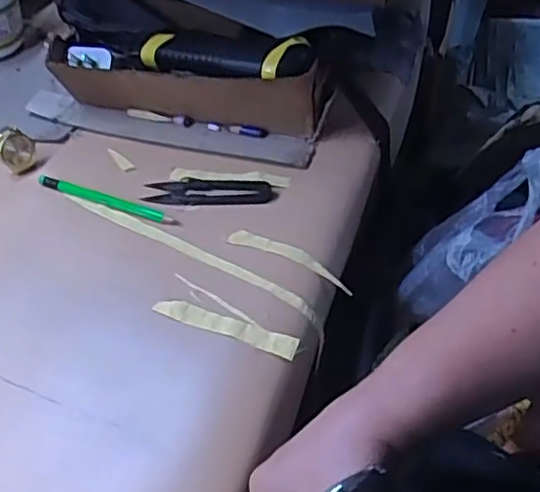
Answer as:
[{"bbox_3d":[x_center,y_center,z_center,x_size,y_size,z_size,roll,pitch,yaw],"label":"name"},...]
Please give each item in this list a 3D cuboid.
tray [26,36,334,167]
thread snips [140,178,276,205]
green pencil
[{"bbox_3d":[-0.085,-0.117,0.528,0.255,0.061,0.051,10,50,10],"label":"tray"},{"bbox_3d":[-0.046,-0.042,0.496,0.098,0.011,0.026,4,49,5],"label":"thread snips"},{"bbox_3d":[-0.123,-0.035,0.493,0.121,0.005,0.009,17,51,15],"label":"green pencil"}]

